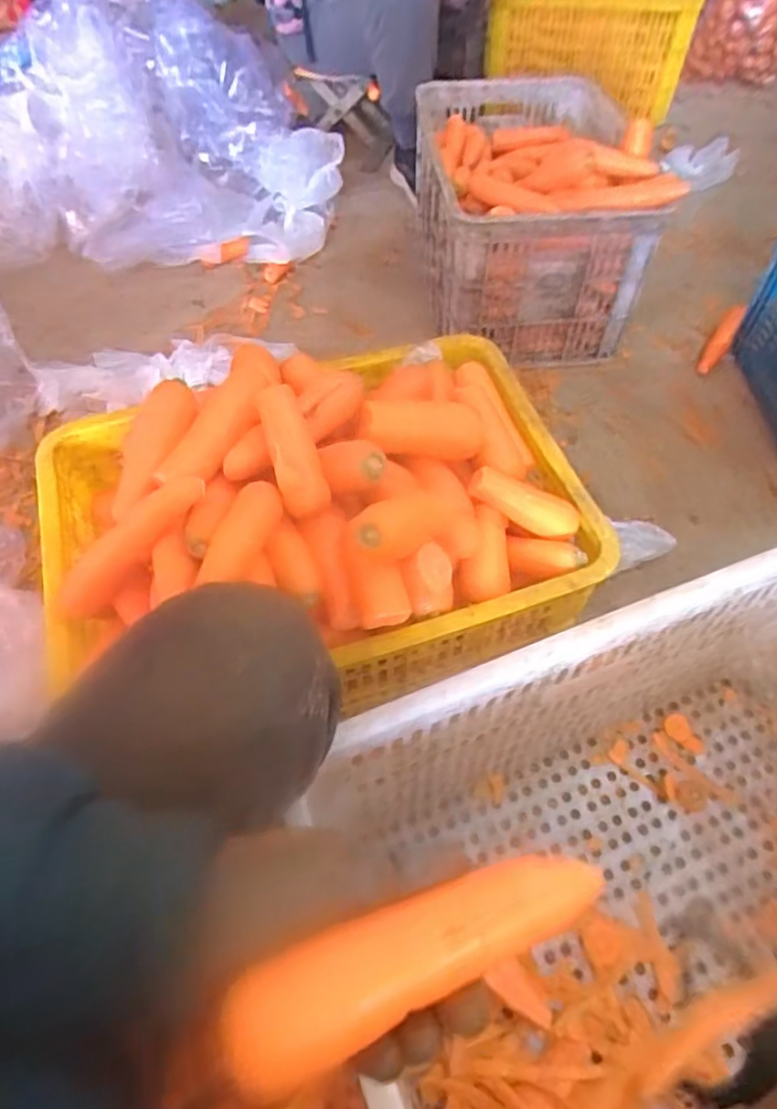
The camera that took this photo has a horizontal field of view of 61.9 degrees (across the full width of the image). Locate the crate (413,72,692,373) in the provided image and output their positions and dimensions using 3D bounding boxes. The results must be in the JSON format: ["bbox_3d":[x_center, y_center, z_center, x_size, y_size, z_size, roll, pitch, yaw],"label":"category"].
[{"bbox_3d":[0.262,-0.683,1.269,0.380,0.279,0.569,-3,55,-1],"label":"crate"}]

